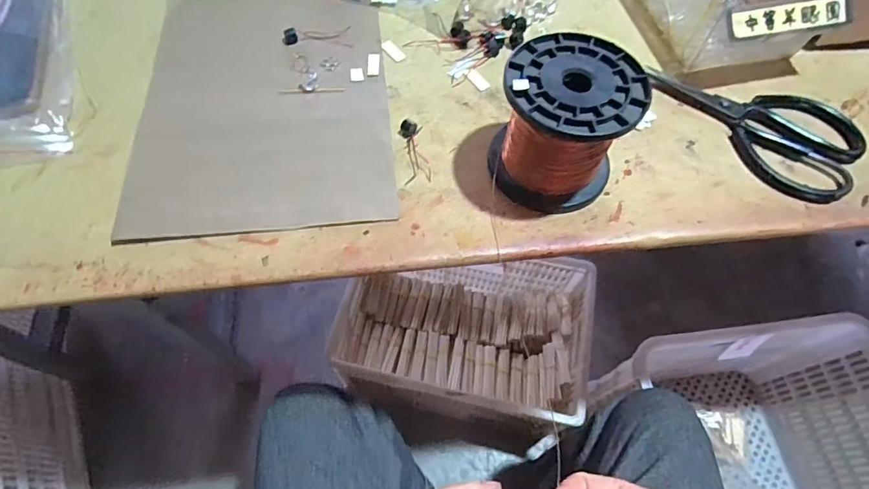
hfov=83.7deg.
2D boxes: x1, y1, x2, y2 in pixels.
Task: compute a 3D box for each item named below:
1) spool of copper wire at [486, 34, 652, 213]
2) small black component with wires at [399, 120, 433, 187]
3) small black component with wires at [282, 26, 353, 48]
[{"bbox_3d":[0.094,-0.088,0.362,0.092,0.089,0.092,1,62,-2],"label":"spool of copper wire"},{"bbox_3d":[-0.016,-0.077,0.394,0.020,0.009,0.059,-6,62,-6],"label":"small black component with wires"},{"bbox_3d":[-0.111,-0.197,0.457,0.064,0.007,0.025,-2,64,-3],"label":"small black component with wires"}]

